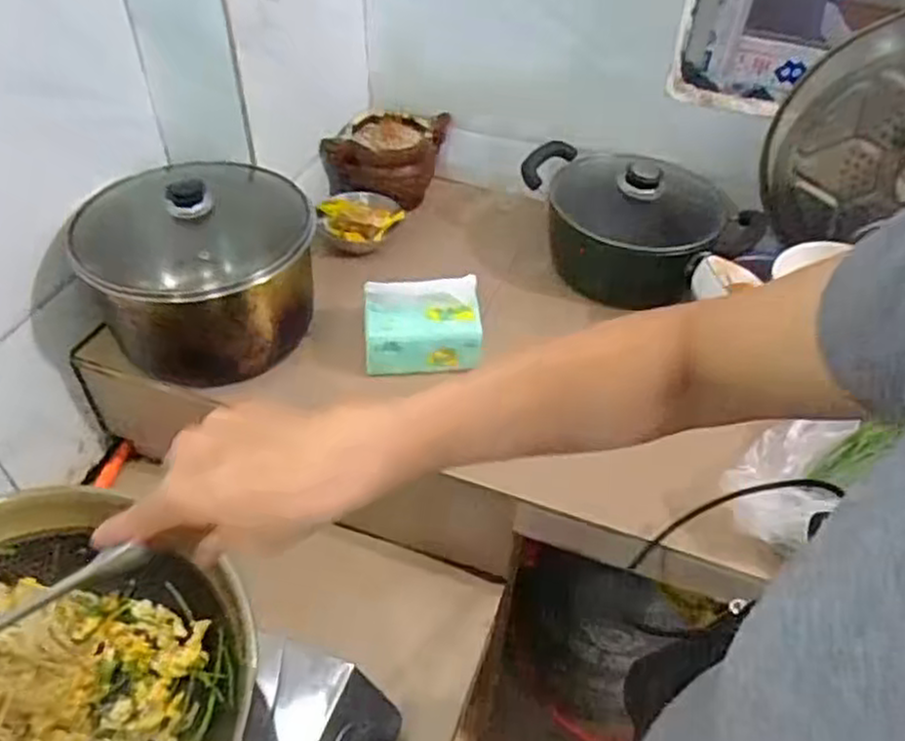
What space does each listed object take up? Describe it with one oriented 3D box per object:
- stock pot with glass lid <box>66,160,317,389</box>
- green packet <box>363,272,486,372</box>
[{"bbox_3d":[-0.256,-0.119,0.774,0.219,0.156,0.213,1,46,-1],"label":"stock pot with glass lid"},{"bbox_3d":[-0.031,-0.043,0.774,0.116,0.093,0.048,-2,46,-5],"label":"green packet"}]

